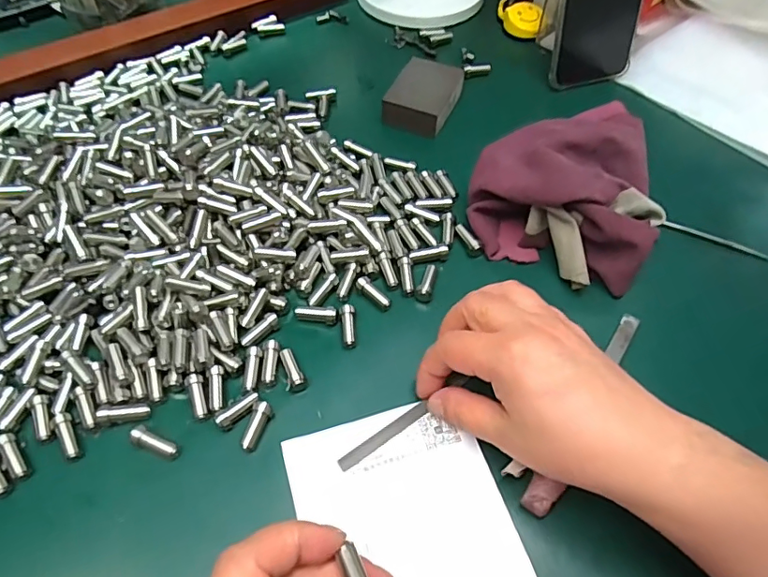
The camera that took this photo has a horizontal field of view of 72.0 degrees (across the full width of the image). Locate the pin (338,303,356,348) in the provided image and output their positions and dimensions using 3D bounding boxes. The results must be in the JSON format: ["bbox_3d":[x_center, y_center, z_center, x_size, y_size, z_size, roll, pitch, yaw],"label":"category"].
[{"bbox_3d":[-0.023,0.023,0.334,0.009,0.008,0.028,-7,69,-3],"label":"pin"}]

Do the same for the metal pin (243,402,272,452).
[{"bbox_3d":[-0.071,0.077,0.297,0.007,0.008,0.027,11,56,6],"label":"metal pin"}]

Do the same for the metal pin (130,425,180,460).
[{"bbox_3d":[-0.126,0.085,0.291,0.028,0.009,0.010,27,59,2],"label":"metal pin"}]

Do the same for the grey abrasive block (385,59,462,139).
[{"bbox_3d":[0.034,-0.166,0.455,0.051,0.021,0.071,20,57,12],"label":"grey abrasive block"}]

